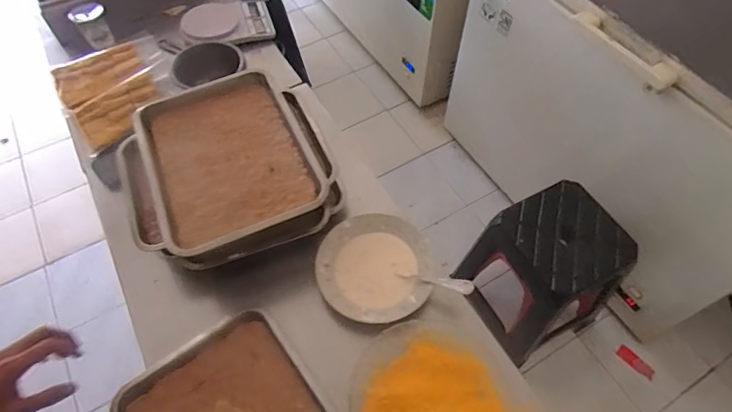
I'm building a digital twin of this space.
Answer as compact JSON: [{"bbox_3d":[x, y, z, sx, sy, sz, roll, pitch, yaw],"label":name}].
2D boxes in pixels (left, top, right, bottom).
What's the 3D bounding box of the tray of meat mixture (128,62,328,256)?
[{"bbox_3d":[-0.238,-0.085,0.779,0.267,0.039,0.354,-22,60,-12],"label":"tray of meat mixture"}]

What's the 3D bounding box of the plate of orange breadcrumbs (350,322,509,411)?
[{"bbox_3d":[0.086,0.279,0.648,0.204,0.019,0.217,-1,58,1],"label":"plate of orange breadcrumbs"}]

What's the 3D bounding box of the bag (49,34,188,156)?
[{"bbox_3d":[-0.526,-0.252,0.978,0.243,0.069,0.226,-35,63,-19],"label":"bag"}]

